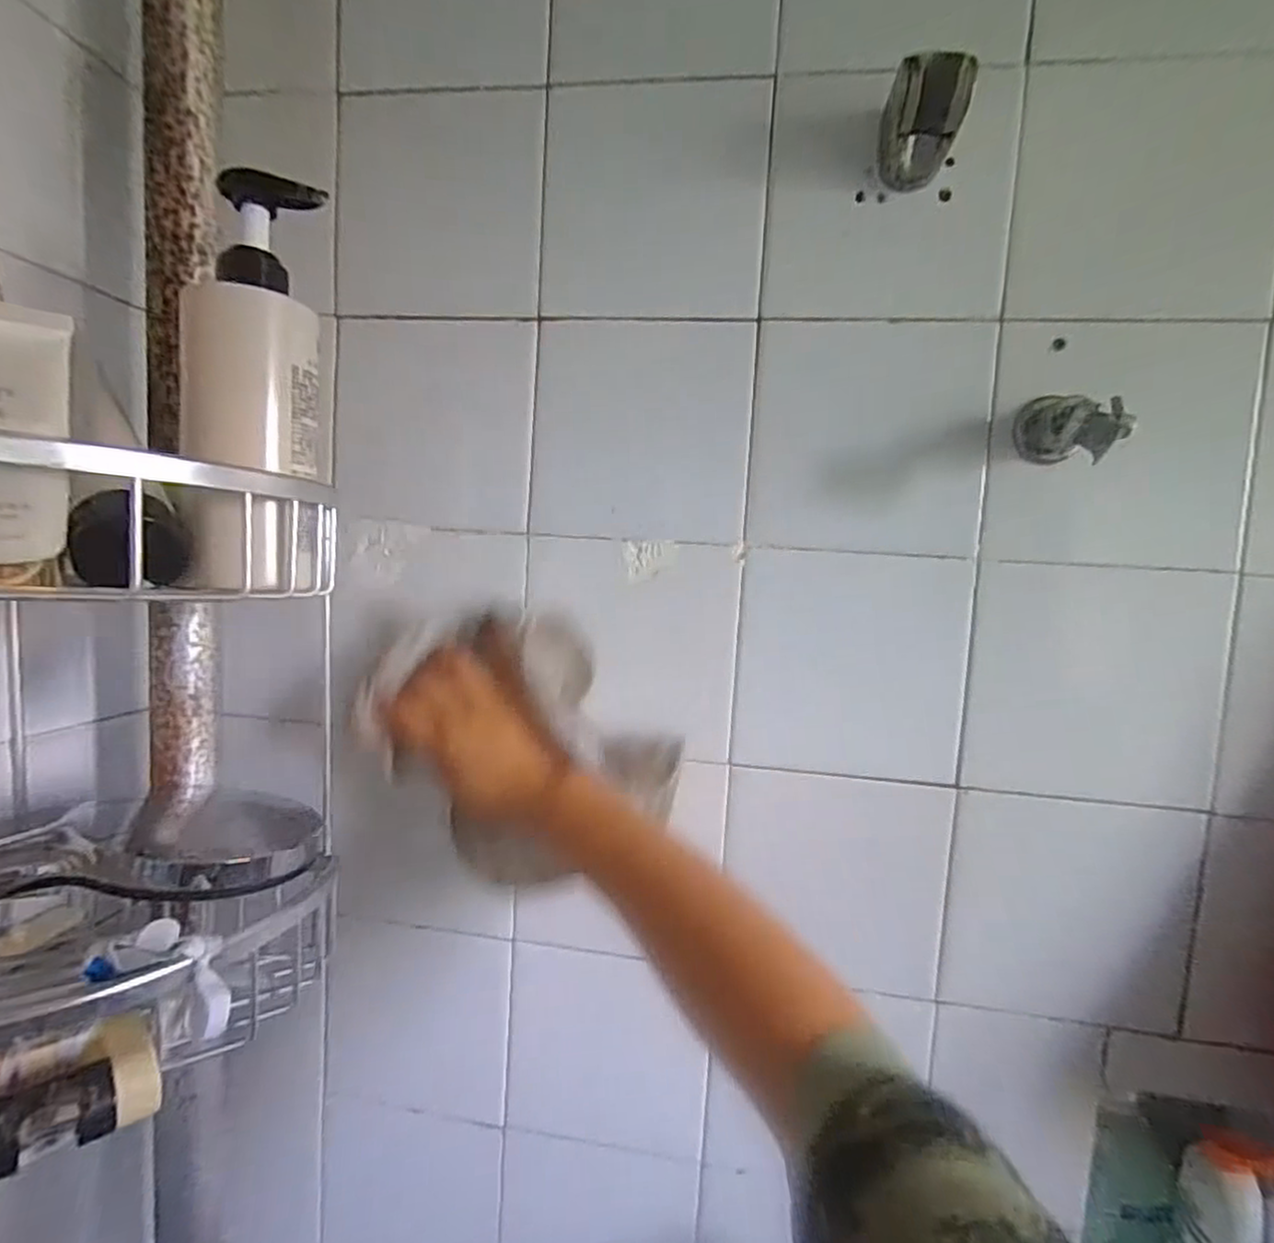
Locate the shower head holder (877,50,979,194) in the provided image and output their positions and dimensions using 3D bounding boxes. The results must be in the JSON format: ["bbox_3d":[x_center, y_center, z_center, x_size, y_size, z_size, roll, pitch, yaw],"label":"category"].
[{"bbox_3d":[0.167,-0.290,0.401,0.044,0.044,0.057,3,4,14],"label":"shower head holder"}]

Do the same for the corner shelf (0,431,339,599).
[{"bbox_3d":[-0.293,-0.048,0.316,0.191,0.068,0.222,4,4,18],"label":"corner shelf"}]

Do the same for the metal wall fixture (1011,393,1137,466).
[{"bbox_3d":[0.250,-0.113,0.393,0.056,0.039,0.069,5,4,28],"label":"metal wall fixture"}]

